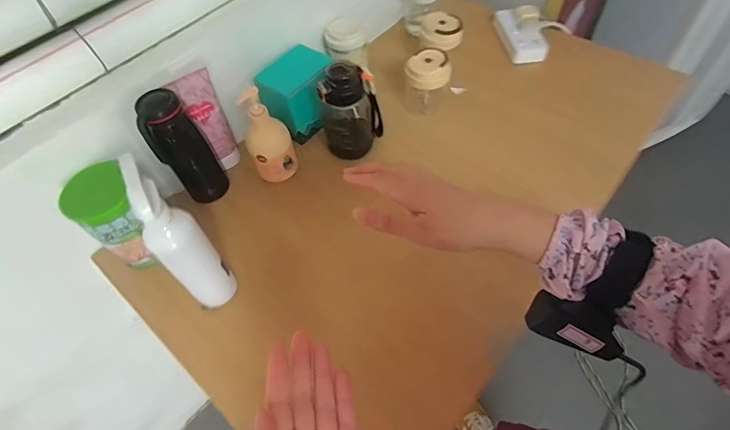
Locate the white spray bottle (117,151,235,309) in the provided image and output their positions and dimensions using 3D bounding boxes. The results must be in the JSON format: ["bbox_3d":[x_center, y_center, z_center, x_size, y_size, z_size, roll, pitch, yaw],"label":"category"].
[{"bbox_3d":[-0.246,0.035,0.533,0.096,0.247,0.063,37,67,25],"label":"white spray bottle"}]

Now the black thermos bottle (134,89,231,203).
[{"bbox_3d":[-0.292,-0.104,0.663,0.074,0.208,0.056,-29,59,-14],"label":"black thermos bottle"}]

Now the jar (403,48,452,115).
[{"bbox_3d":[0.120,-0.251,0.782,0.089,0.113,0.075,3,57,6],"label":"jar"}]

